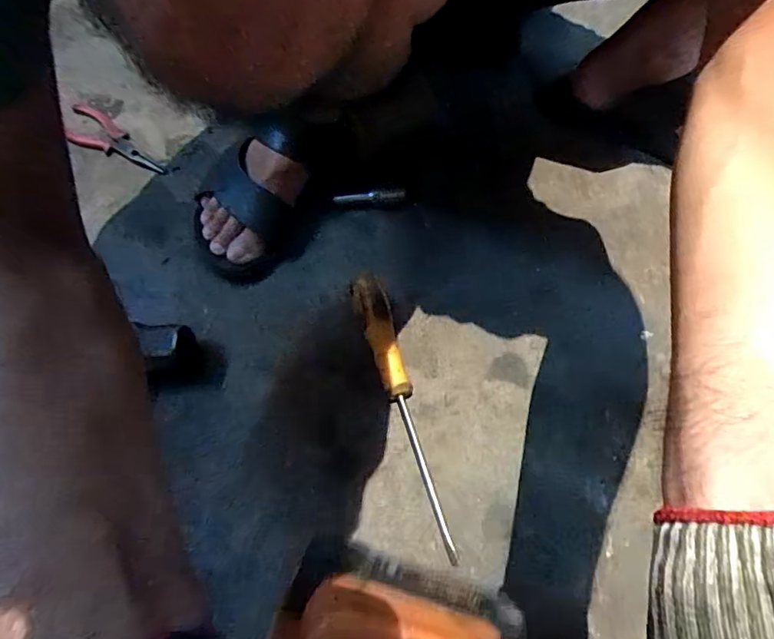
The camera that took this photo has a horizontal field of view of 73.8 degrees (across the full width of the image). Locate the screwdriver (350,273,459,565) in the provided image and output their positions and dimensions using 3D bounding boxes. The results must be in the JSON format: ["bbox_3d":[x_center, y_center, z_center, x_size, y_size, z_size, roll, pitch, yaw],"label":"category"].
[{"bbox_3d":[0.010,0.070,0.428,0.029,0.034,0.242,-13,64,-6],"label":"screwdriver"}]

